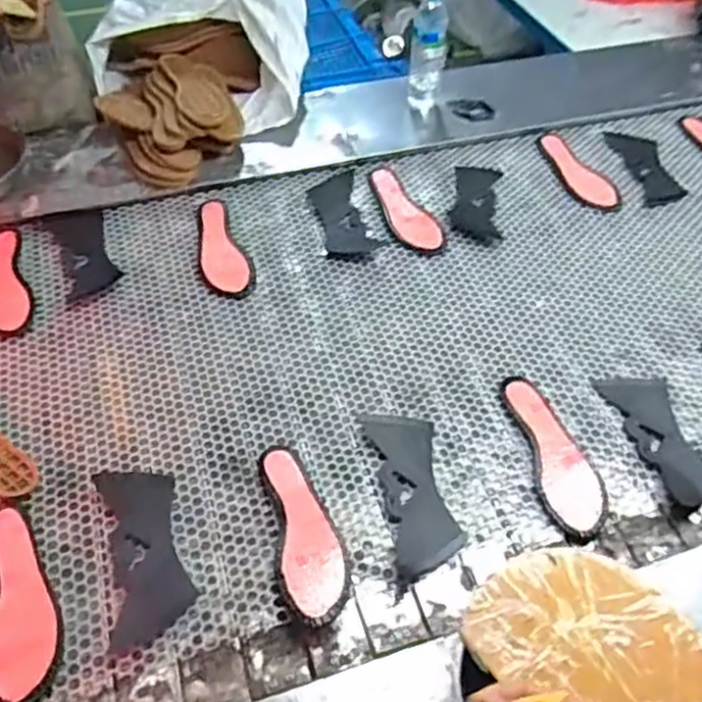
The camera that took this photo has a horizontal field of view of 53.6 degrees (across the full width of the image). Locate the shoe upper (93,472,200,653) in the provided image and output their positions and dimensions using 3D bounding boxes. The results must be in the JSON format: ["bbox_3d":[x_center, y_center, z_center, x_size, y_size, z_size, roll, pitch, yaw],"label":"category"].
[{"bbox_3d":[-0.238,0.225,0.802,0.089,0.012,0.210,-11,54,-12],"label":"shoe upper"}]

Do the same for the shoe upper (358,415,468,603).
[{"bbox_3d":[0.078,0.169,0.851,0.088,0.011,0.226,-5,48,-5],"label":"shoe upper"}]

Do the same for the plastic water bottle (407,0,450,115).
[{"bbox_3d":[0.143,-0.559,1.291,0.060,0.225,0.053,6,48,5],"label":"plastic water bottle"}]

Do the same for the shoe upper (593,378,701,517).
[{"bbox_3d":[0.410,0.107,0.901,0.089,0.031,0.199,-11,49,-11],"label":"shoe upper"}]

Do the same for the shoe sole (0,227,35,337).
[{"bbox_3d":[-0.535,-0.110,1.064,0.077,0.009,0.230,-18,50,-16],"label":"shoe sole"}]

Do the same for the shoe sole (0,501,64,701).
[{"bbox_3d":[-0.360,0.265,0.758,0.077,0.015,0.227,-12,49,-12],"label":"shoe sole"}]

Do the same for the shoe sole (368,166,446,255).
[{"bbox_3d":[0.088,-0.250,1.191,0.076,0.015,0.225,-17,50,-16],"label":"shoe sole"}]

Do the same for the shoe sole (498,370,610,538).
[{"bbox_3d":[0.261,0.125,0.888,0.078,0.015,0.234,-9,48,-9],"label":"shoe sole"}]

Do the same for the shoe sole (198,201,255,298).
[{"bbox_3d":[-0.211,-0.171,1.120,0.073,0.012,0.220,-13,49,-12],"label":"shoe sole"}]

